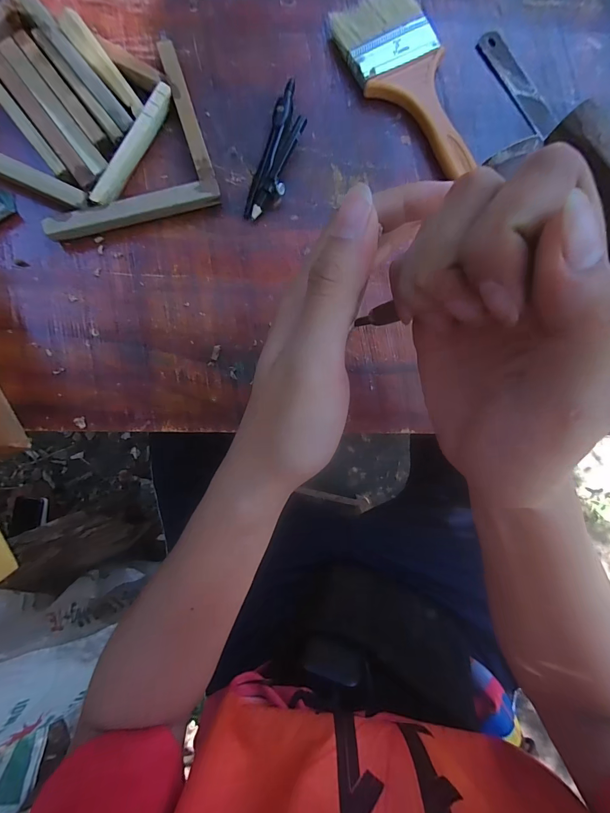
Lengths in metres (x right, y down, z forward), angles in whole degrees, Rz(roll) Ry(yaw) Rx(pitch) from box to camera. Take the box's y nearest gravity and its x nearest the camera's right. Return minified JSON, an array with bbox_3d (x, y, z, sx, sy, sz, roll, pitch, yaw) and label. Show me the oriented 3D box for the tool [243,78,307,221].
[{"bbox_3d":[-0.019,-0.189,0.260,0.025,0.011,0.107,15,84,0],"label":"tool"}]

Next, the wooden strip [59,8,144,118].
[{"bbox_3d":[-0.141,-0.241,0.247,0.013,0.008,0.070,-41,106,-4],"label":"wooden strip"}]

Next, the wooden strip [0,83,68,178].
[{"bbox_3d":[-0.200,-0.202,0.251,0.009,0.011,0.106,-39,86,-4],"label":"wooden strip"}]

